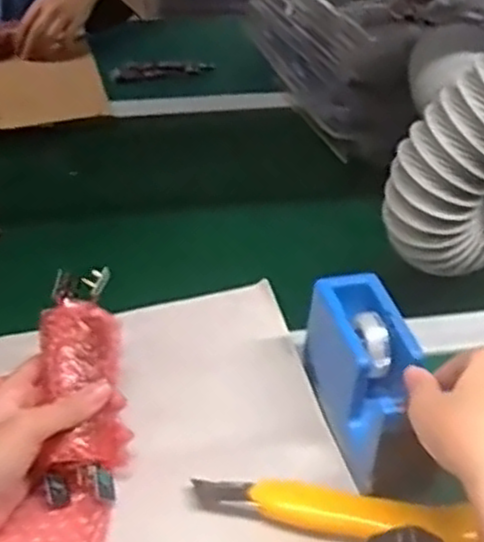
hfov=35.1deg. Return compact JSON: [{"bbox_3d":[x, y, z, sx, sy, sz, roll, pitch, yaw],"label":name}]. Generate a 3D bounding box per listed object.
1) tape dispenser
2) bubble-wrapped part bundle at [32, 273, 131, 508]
[{"bbox_3d":[0.081,0.068,0.502,0.051,0.074,0.127,-6,38,-9],"label":"tape dispenser"},{"bbox_3d":[-0.099,0.070,0.474,0.051,0.030,0.138,-3,78,-7],"label":"bubble-wrapped part bundle"}]

